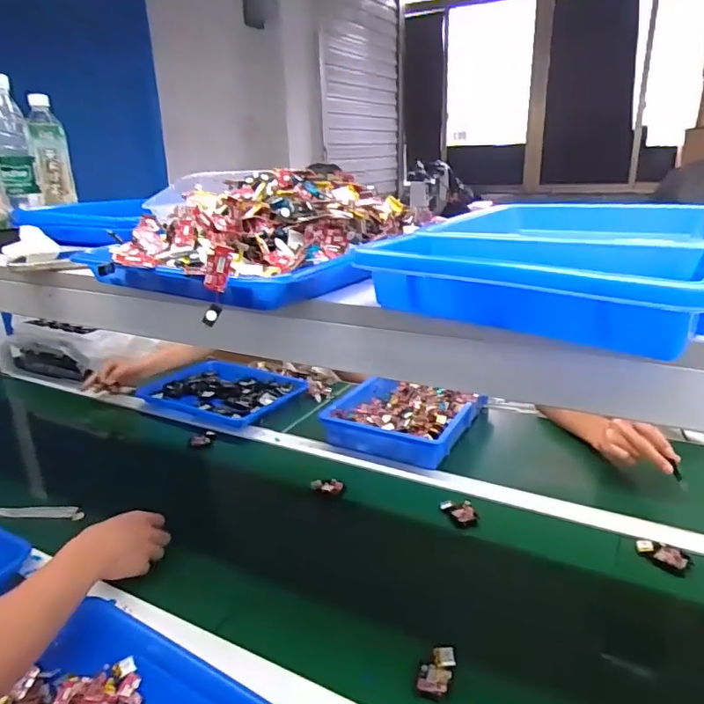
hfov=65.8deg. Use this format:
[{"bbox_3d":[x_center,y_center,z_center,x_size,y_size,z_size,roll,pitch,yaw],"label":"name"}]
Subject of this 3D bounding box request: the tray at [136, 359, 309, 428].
[{"bbox_3d":[-0.282,0.083,1.200,0.340,0.036,0.226,8,23,30],"label":"tray"}]

